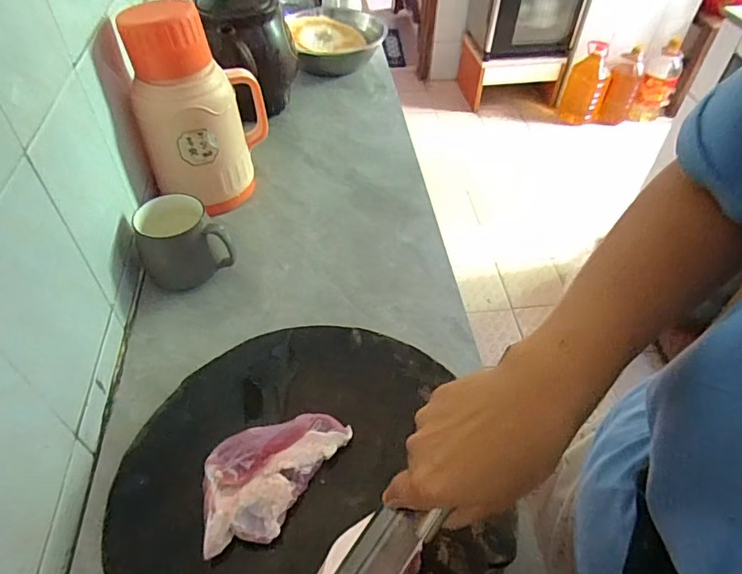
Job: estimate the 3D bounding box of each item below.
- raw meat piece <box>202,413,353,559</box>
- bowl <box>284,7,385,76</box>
[{"bbox_3d":[-0.075,0.158,0.425,0.131,0.033,0.089,-13,50,-13],"label":"raw meat piece"},{"bbox_3d":[-0.073,-0.499,1.038,0.205,0.072,0.199,-6,49,-7],"label":"bowl"}]

